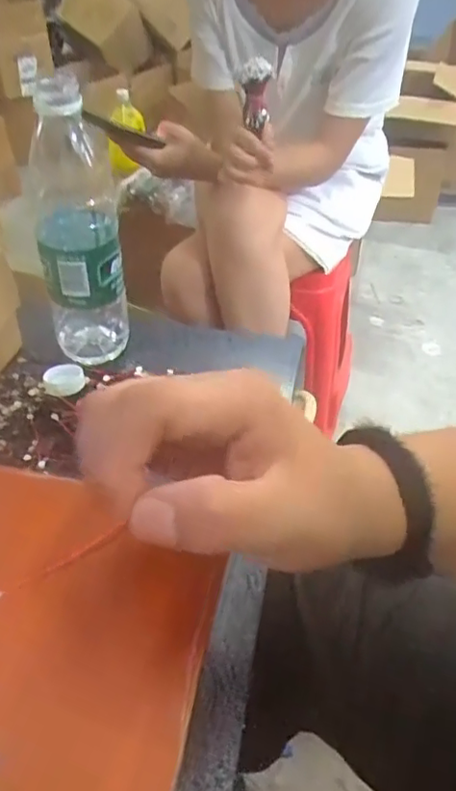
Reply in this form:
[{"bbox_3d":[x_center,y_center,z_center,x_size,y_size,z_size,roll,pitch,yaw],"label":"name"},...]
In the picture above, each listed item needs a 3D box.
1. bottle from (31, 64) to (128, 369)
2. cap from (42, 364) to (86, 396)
[{"bbox_3d":[-0.120,-0.127,0.460,0.068,0.217,0.064,-15,47,-15],"label":"bottle"},{"bbox_3d":[-0.136,-0.013,0.482,0.031,0.010,0.036,0,45,0],"label":"cap"}]

